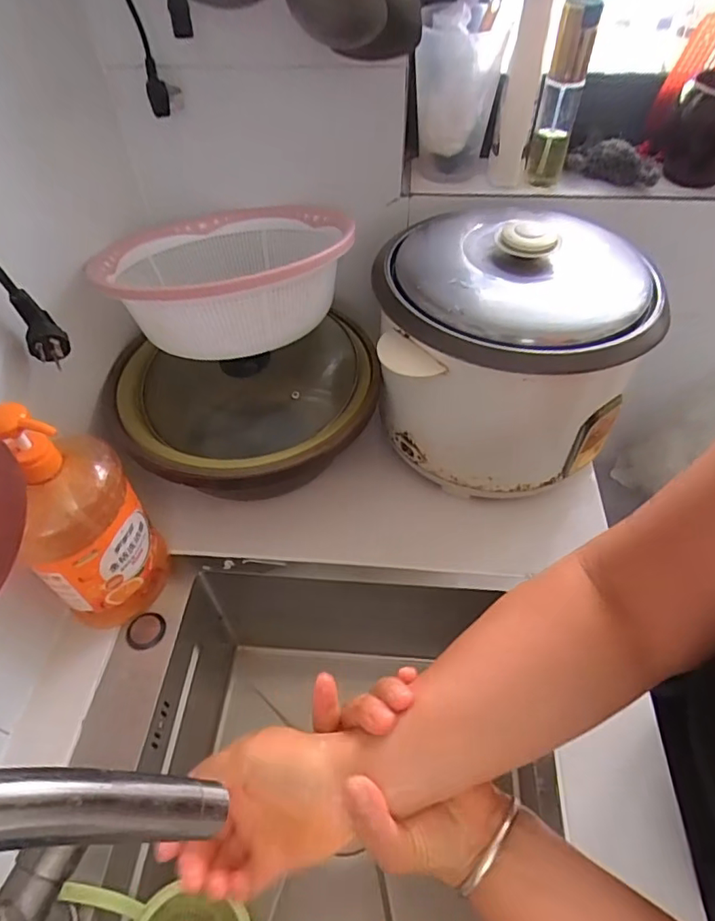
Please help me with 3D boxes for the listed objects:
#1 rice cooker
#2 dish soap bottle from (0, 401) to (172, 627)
[{"bbox_3d":[0.173,-0.142,0.637,0.291,0.238,0.291,7,51,8],"label":"rice cooker"},{"bbox_3d":[-0.255,0.058,0.505,0.108,0.265,0.079,-31,56,-22],"label":"dish soap bottle"}]

